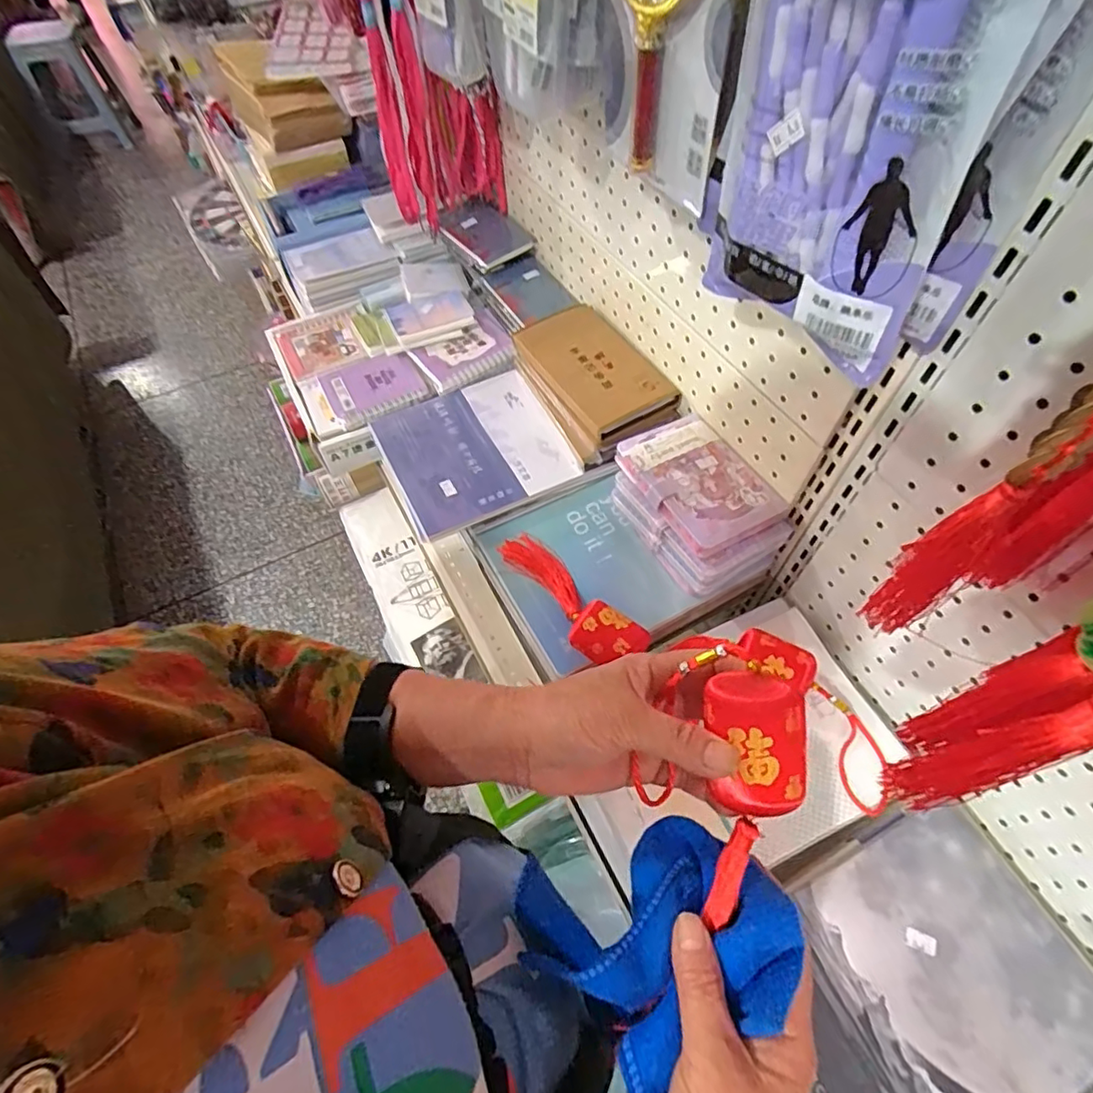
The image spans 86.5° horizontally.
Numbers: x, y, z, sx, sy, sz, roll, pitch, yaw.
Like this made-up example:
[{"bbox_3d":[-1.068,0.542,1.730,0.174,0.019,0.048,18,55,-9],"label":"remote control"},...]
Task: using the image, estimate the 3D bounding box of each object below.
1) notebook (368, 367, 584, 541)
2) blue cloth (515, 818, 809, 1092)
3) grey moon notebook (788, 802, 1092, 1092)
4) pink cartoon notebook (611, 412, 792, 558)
[{"bbox_3d":[-0.082,-0.113,0.658,0.188,0.013,0.181,-24,61,-13],"label":"notebook"},{"bbox_3d":[0.056,0.198,0.306,0.116,0.052,0.112,-33,63,-18],"label":"blue cloth"},{"bbox_3d":[0.268,0.329,0.424,0.249,0.019,0.181,-24,61,-13],"label":"grey moon notebook"},{"bbox_3d":[0.144,-0.067,0.554,0.105,0.010,0.142,-25,61,-14],"label":"pink cartoon notebook"}]

